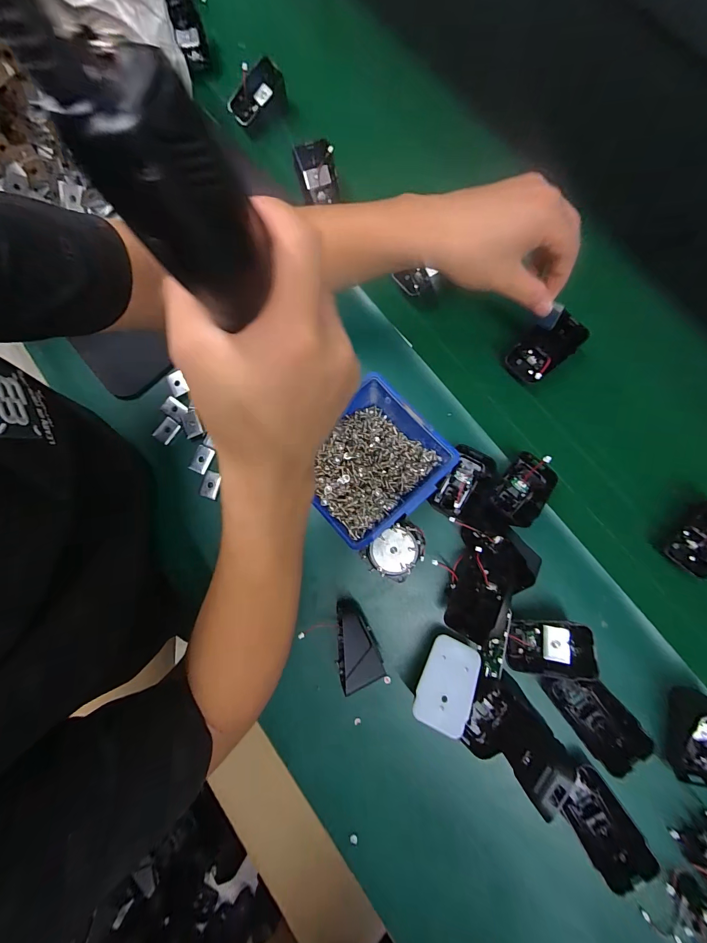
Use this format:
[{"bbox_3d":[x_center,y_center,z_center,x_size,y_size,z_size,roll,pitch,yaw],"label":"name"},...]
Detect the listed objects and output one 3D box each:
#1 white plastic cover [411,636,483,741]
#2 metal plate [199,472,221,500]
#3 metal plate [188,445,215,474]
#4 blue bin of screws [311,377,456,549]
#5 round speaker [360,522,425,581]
[{"bbox_3d":[0.080,0.178,0.295,0.044,0.006,0.069,24,64,8],"label":"white plastic cover"},{"bbox_3d":[-0.149,0.015,0.365,0.018,0.007,0.026,17,83,6],"label":"metal plate"},{"bbox_3d":[-0.161,-0.013,0.370,0.019,0.004,0.028,22,84,7],"label":"metal plate"},{"bbox_3d":[0.014,-0.005,0.333,0.113,0.067,0.124,43,86,9],"label":"blue bin of screws"},{"bbox_3d":[0.042,0.075,0.333,0.055,0.032,0.046,-44,81,-3],"label":"round speaker"}]

